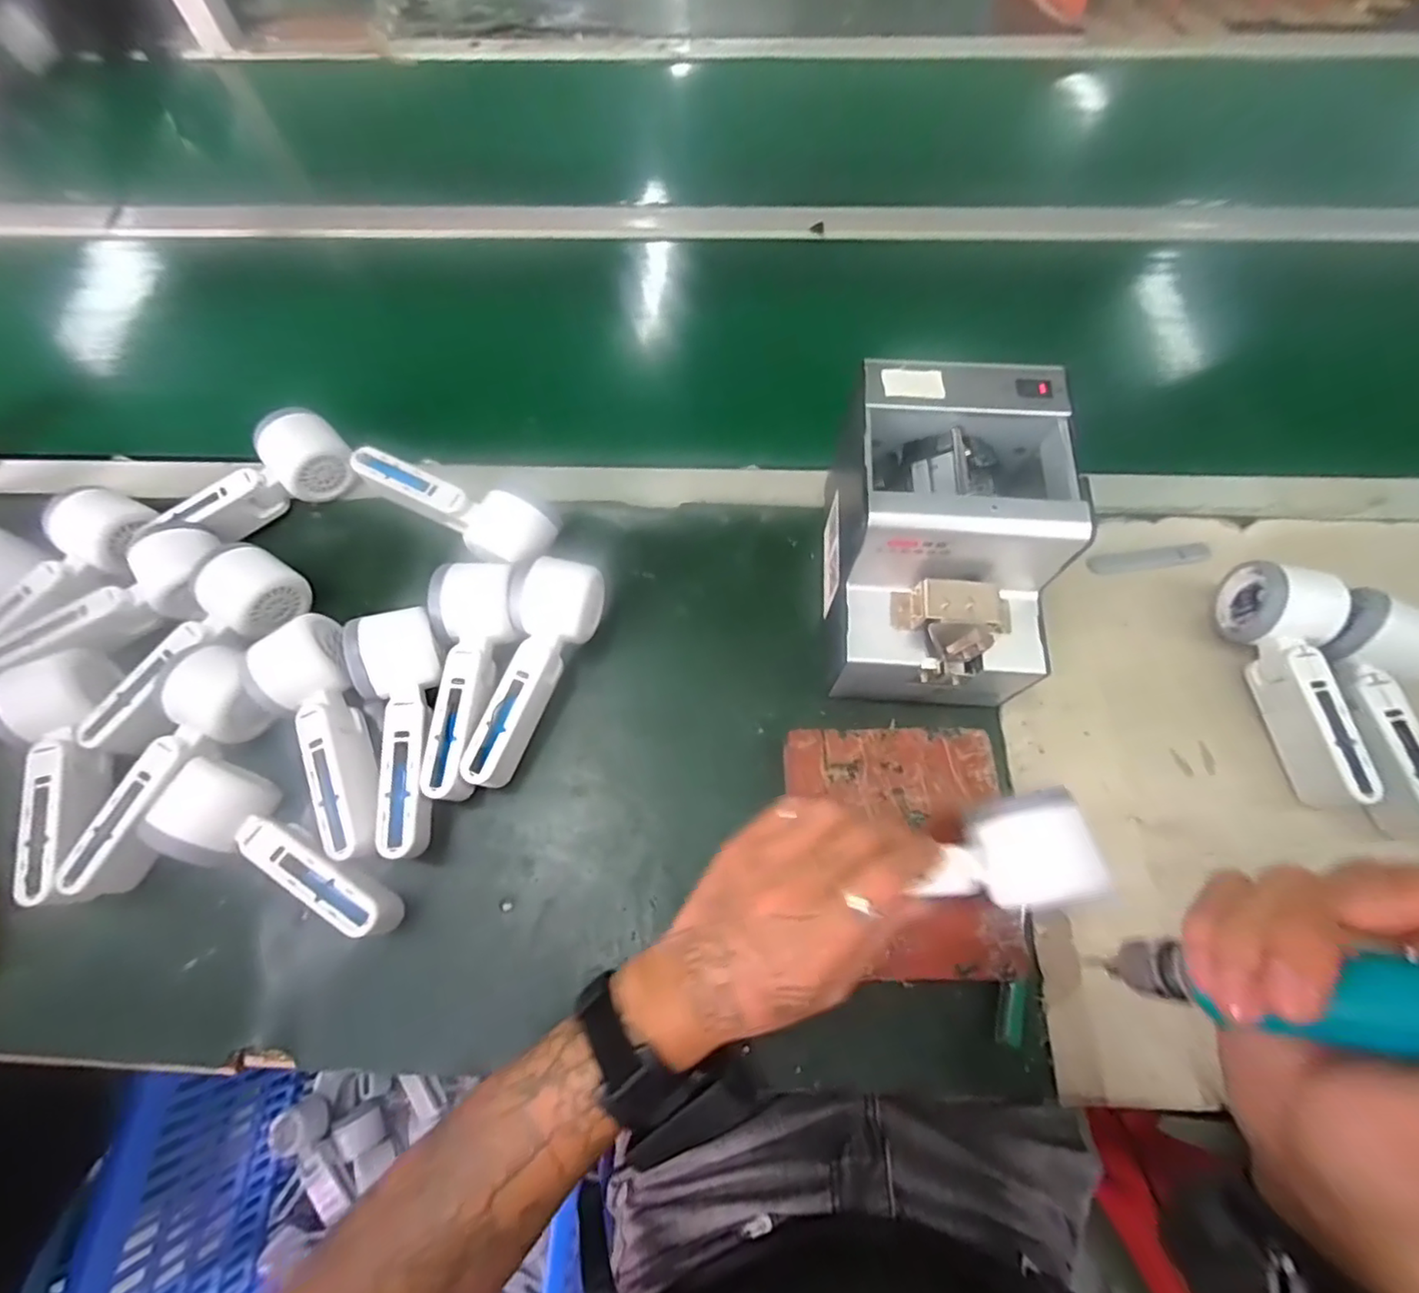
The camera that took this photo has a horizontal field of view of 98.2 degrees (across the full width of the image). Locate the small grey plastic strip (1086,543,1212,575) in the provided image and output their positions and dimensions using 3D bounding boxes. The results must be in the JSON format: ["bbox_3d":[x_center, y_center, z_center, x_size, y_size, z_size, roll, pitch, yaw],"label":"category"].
[{"bbox_3d":[0.348,-0.069,0.486,0.100,0.006,0.016,-9,67,-2],"label":"small grey plastic strip"}]

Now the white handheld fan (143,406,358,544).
[{"bbox_3d":[-0.363,-0.133,0.496,0.142,0.048,0.057,-37,72,-12],"label":"white handheld fan"}]

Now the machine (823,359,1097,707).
[{"bbox_3d":[0.151,-0.064,0.408,0.127,0.148,0.174,2,68,2],"label":"machine"}]

